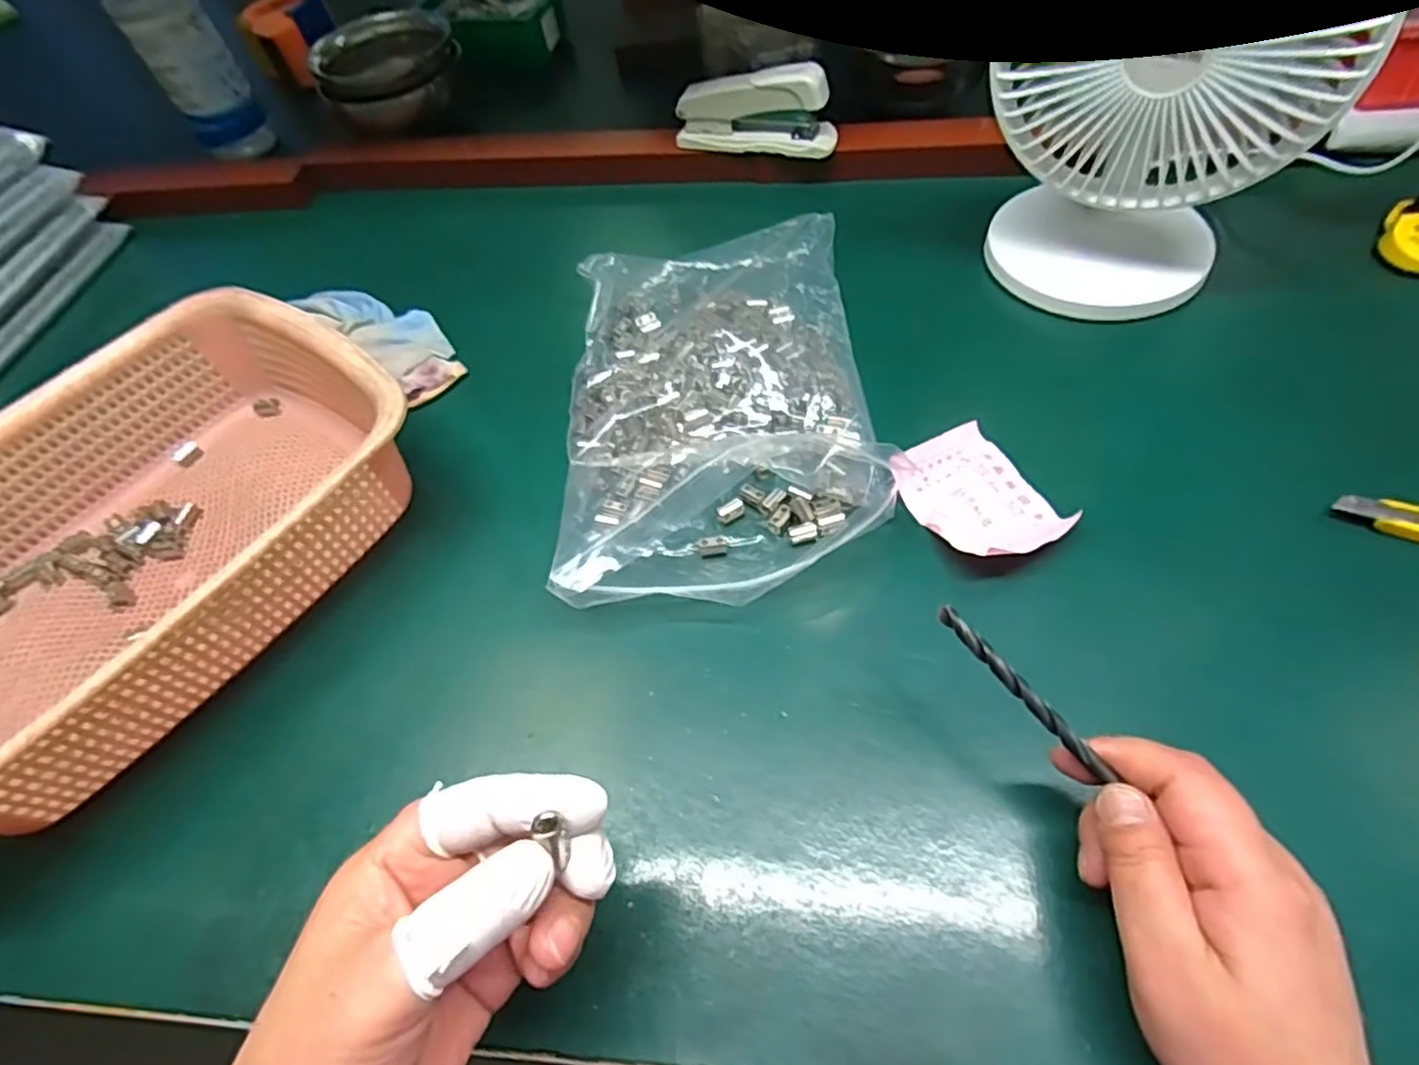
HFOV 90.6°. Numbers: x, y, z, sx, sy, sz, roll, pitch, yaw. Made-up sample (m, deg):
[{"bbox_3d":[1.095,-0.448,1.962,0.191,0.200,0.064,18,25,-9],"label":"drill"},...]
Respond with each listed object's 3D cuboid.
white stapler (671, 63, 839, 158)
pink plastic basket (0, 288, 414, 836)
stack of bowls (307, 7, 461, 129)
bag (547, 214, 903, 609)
[{"bbox_3d":[0.035,-0.320,0.532,0.119,0.055,0.029,15,60,15],"label":"white stapler"},{"bbox_3d":[-0.303,0.005,0.369,0.210,0.077,0.283,29,64,22],"label":"pink plastic basket"},{"bbox_3d":[-0.293,-0.415,0.643,0.106,0.073,0.106,23,62,19],"label":"stack of bowls"},{"bbox_3d":[0.004,-0.091,0.421,0.177,0.035,0.292,-6,57,2],"label":"bag"}]

